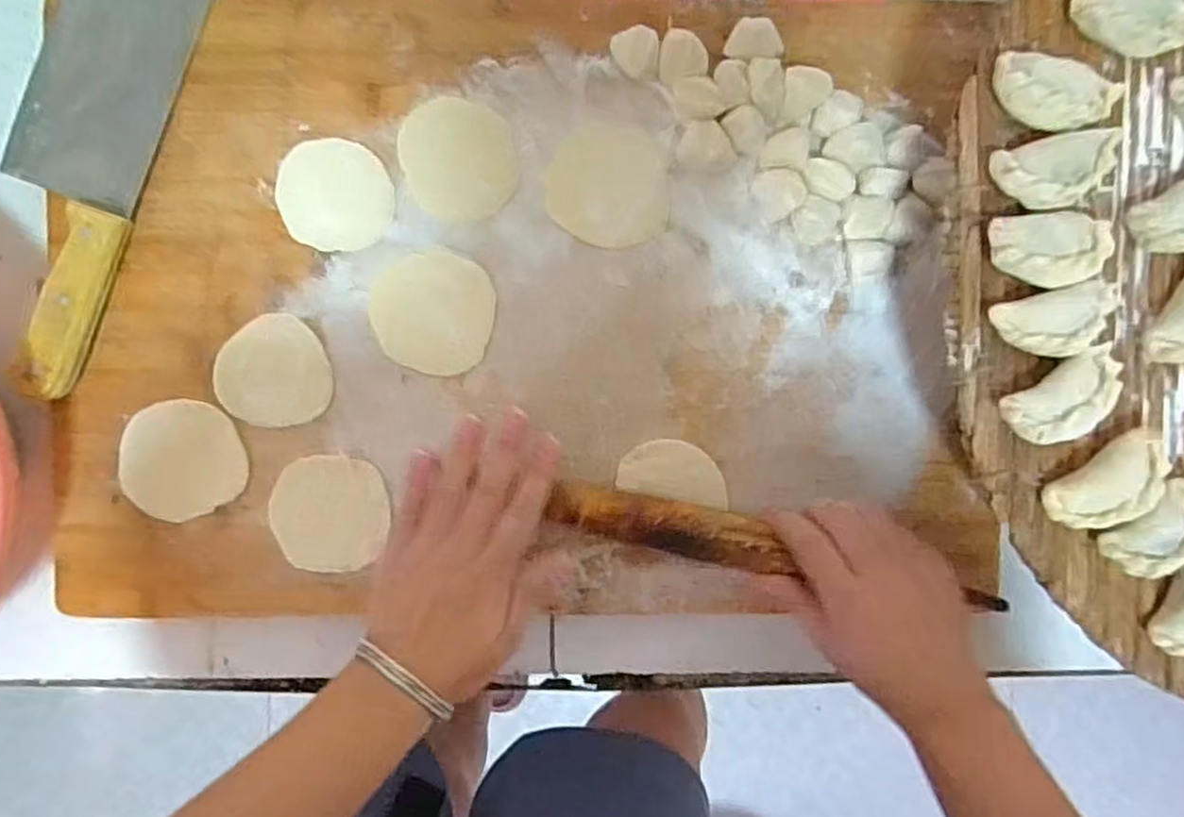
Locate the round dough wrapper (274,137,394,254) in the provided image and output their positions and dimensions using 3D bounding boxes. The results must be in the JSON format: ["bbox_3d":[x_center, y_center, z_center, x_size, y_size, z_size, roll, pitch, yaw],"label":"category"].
[{"bbox_3d":[-0.150,-0.125,0.427,0.063,0.004,0.066,0,91,-1],"label":"round dough wrapper"}]

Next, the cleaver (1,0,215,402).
[{"bbox_3d":[-0.287,-0.153,0.415,0.079,0.023,0.277,21,91,-1],"label":"cleaver"}]

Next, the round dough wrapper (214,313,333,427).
[{"bbox_3d":[-0.187,-0.021,0.428,0.063,0.004,0.063,0,91,-1],"label":"round dough wrapper"}]

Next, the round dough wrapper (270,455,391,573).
[{"bbox_3d":[-0.155,0.063,0.432,0.065,0.005,0.067,0,91,-1],"label":"round dough wrapper"}]

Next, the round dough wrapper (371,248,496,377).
[{"bbox_3d":[-0.094,-0.057,0.433,0.070,0.005,0.069,0,91,-1],"label":"round dough wrapper"}]

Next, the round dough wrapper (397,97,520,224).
[{"bbox_3d":[-0.078,-0.147,0.429,0.064,0.004,0.071,-34,91,0],"label":"round dough wrapper"}]

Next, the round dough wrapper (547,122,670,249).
[{"bbox_3d":[0.011,-0.132,0.432,0.070,0.004,0.070,0,91,-1],"label":"round dough wrapper"}]

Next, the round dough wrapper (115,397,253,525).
[{"bbox_3d":[-0.241,0.030,0.428,0.069,0.005,0.067,0,91,-1],"label":"round dough wrapper"}]

